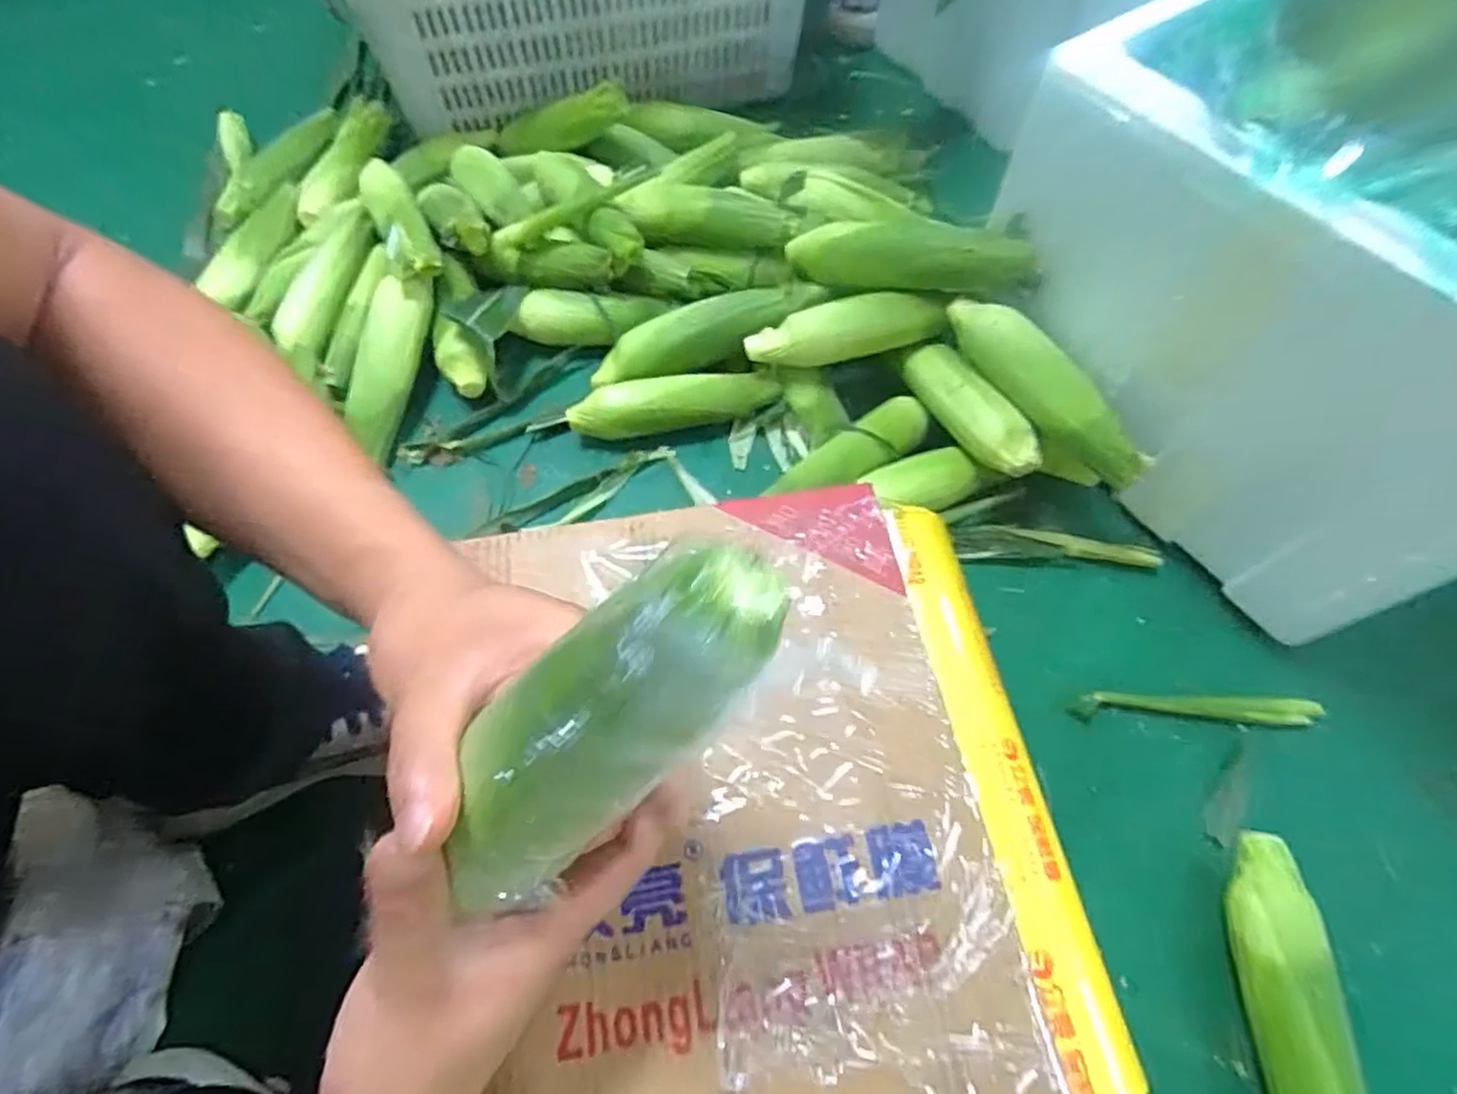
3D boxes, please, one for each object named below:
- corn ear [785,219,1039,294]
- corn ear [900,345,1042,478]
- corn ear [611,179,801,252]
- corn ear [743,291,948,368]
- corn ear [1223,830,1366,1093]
[{"bbox_3d":[0.163,-0.274,0.643,0.243,0.050,0.053,17,62,28],"label":"corn ear"},{"bbox_3d":[0.226,-0.128,0.642,0.047,0.059,0.159,-27,67,-14],"label":"corn ear"},{"bbox_3d":[-0.028,-0.359,0.736,0.208,0.057,0.058,13,63,5],"label":"corn ear"},{"bbox_3d":[0.111,-0.212,0.665,0.190,0.042,0.052,-8,62,12],"label":"corn ear"},{"bbox_3d":[0.380,0.326,0.459,0.047,0.055,0.240,6,63,2],"label":"corn ear"}]

